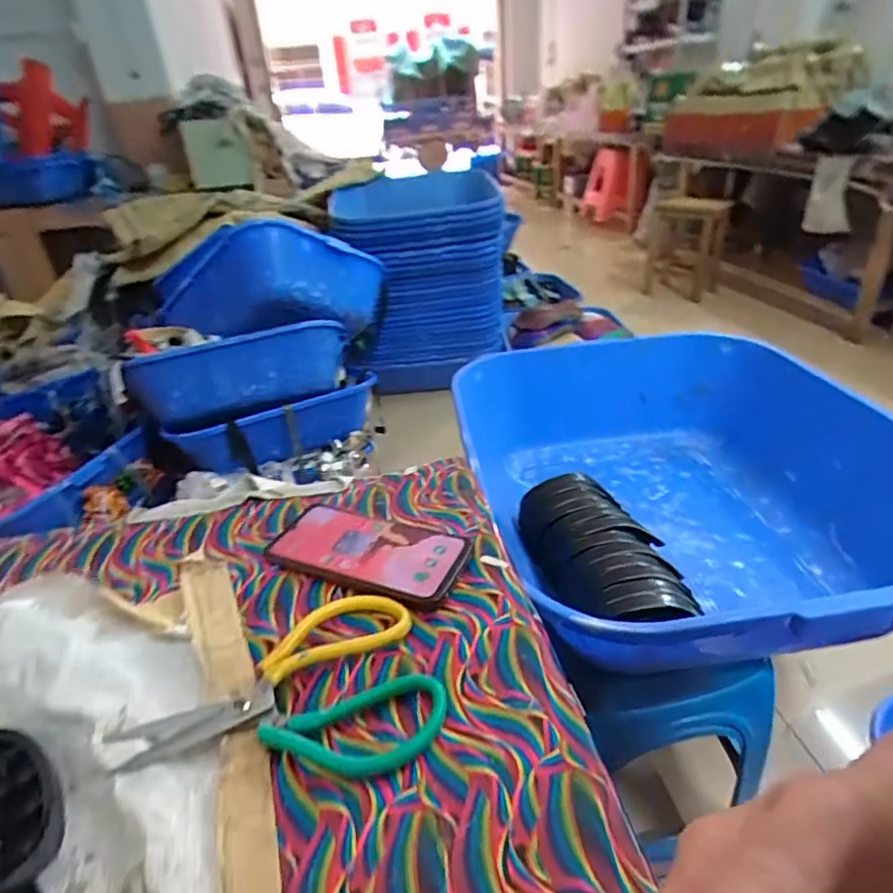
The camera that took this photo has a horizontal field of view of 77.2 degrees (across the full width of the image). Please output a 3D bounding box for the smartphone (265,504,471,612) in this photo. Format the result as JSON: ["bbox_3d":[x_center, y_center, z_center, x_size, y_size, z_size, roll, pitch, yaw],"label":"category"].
[{"bbox_3d":[-0.063,0.083,0.457,0.160,0.011,0.083,11,35,24],"label":"smartphone"}]

